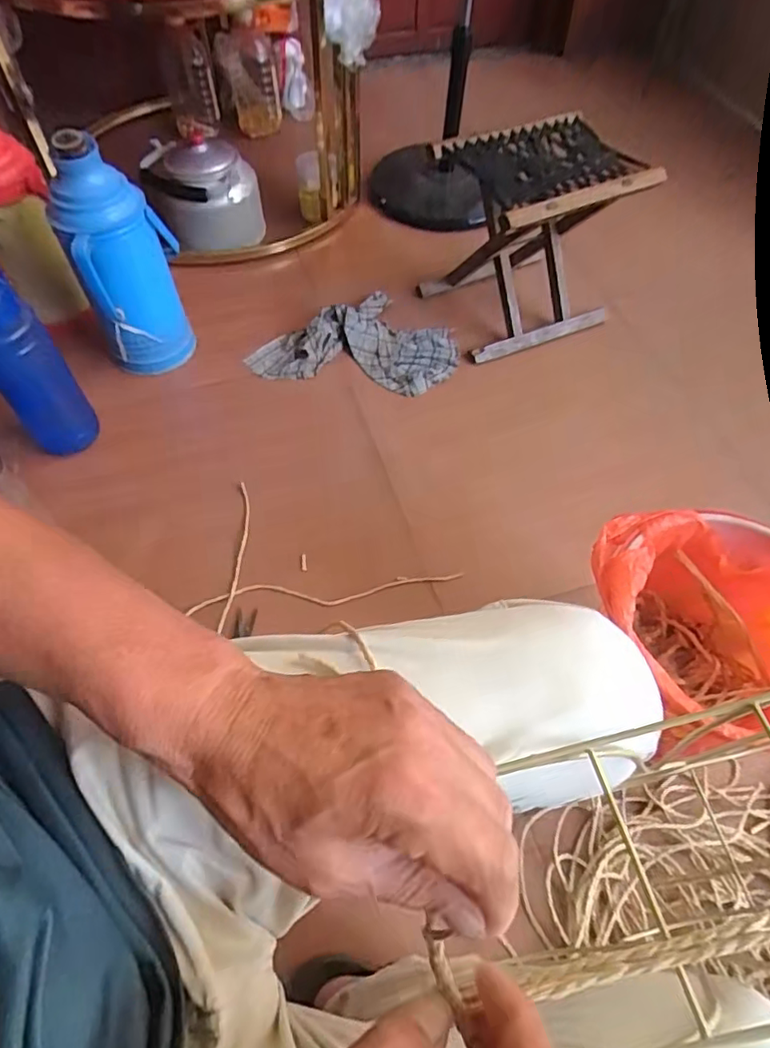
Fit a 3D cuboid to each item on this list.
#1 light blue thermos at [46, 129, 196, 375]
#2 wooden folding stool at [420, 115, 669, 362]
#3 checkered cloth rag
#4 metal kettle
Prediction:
[{"bbox_3d":[-0.428,-0.420,0.958,0.147,0.383,0.127,-8,59,-5],"label":"light blue thermos"},{"bbox_3d":[0.265,-0.526,1.059,0.306,0.284,0.241,-23,61,-14],"label":"wooden folding stool"},{"bbox_3d":[-0.054,-0.364,1.112,0.388,0.052,0.224,8,58,4],"label":"checkered cloth rag"},{"bbox_3d":[-0.389,-0.698,1.233,0.212,0.199,0.187,-25,62,-15],"label":"metal kettle"}]

